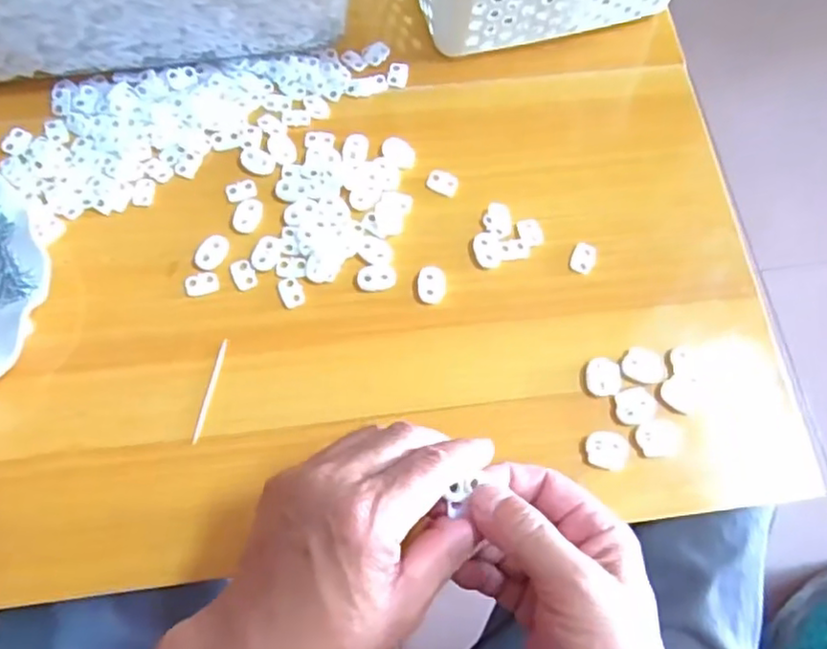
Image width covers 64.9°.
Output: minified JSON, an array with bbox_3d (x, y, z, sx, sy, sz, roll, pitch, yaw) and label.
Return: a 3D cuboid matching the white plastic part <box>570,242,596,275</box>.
[{"bbox_3d":[0.106,-0.042,0.405,0.015,0.004,0.021,17,70,4],"label":"white plastic part"}]

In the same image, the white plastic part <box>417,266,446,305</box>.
[{"bbox_3d":[0.011,-0.024,0.394,0.016,0.006,0.022,4,70,-1],"label":"white plastic part"}]

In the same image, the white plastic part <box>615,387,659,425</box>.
[{"bbox_3d":[0.128,0.046,0.372,0.023,0.004,0.020,-17,71,-8],"label":"white plastic part"}]

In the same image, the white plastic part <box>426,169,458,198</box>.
[{"bbox_3d":[0.019,-0.092,0.420,0.020,0.005,0.015,22,70,6],"label":"white plastic part"}]

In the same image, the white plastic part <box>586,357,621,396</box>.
[{"bbox_3d":[0.110,0.030,0.377,0.020,0.004,0.022,0,70,-2],"label":"white plastic part"}]

